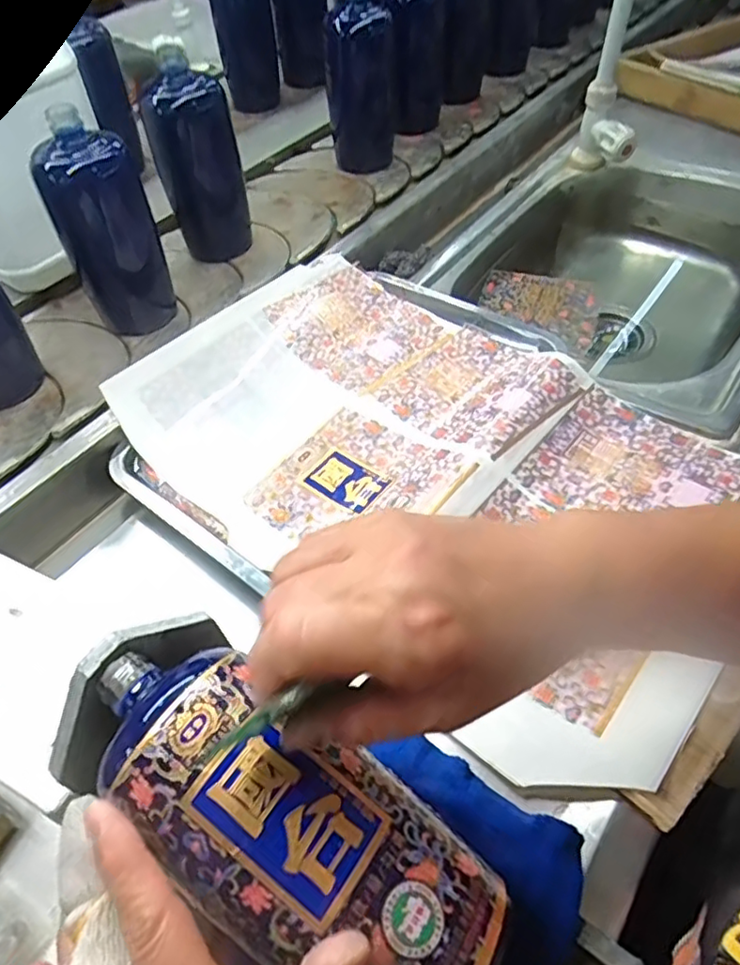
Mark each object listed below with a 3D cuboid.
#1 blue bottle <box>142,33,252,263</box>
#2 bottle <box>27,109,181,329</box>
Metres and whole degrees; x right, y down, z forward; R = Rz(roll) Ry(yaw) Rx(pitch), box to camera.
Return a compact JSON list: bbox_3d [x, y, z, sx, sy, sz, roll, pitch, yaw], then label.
[{"bbox_3d":[-0.174,-0.327,0.625,0.059,0.184,0.061,27,59,23],"label":"blue bottle"},{"bbox_3d":[-0.236,-0.225,0.557,0.058,0.178,0.067,18,56,18],"label":"bottle"}]

